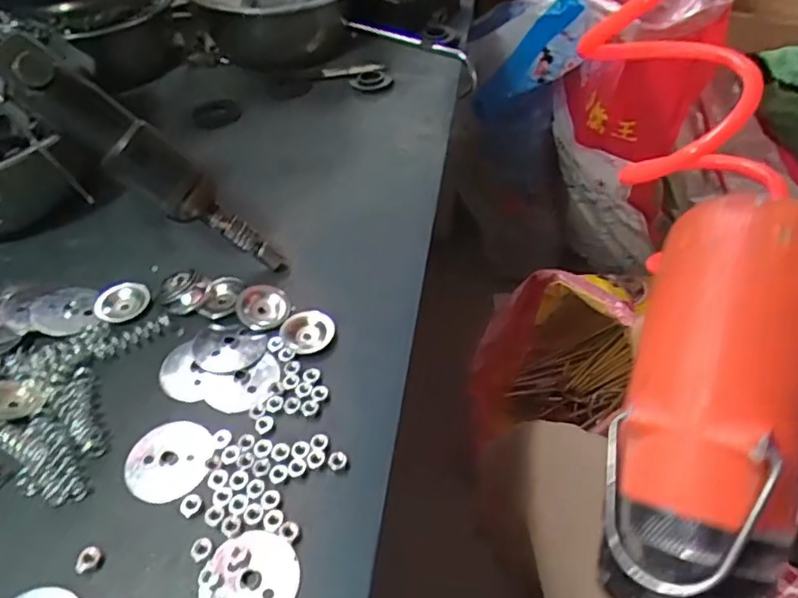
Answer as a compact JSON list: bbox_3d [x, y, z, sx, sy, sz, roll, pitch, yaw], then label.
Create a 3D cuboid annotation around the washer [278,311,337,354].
[{"bbox_3d":[-0.058,0.020,0.386,0.033,0.004,0.031,1,48,-1],"label":"washer"}]

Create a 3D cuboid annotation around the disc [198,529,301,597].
[{"bbox_3d":[-0.071,0.134,0.285,0.044,0.004,0.046,1,48,-1],"label":"disc"}]

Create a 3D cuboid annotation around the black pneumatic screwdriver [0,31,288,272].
[{"bbox_3d":[-0.155,-0.082,0.383,0.034,0.205,0.035,-27,36,34],"label":"black pneumatic screwdriver"}]

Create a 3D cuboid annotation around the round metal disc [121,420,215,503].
[{"bbox_3d":[-0.126,0.087,0.328,0.046,0.004,0.045,1,48,-1],"label":"round metal disc"}]

